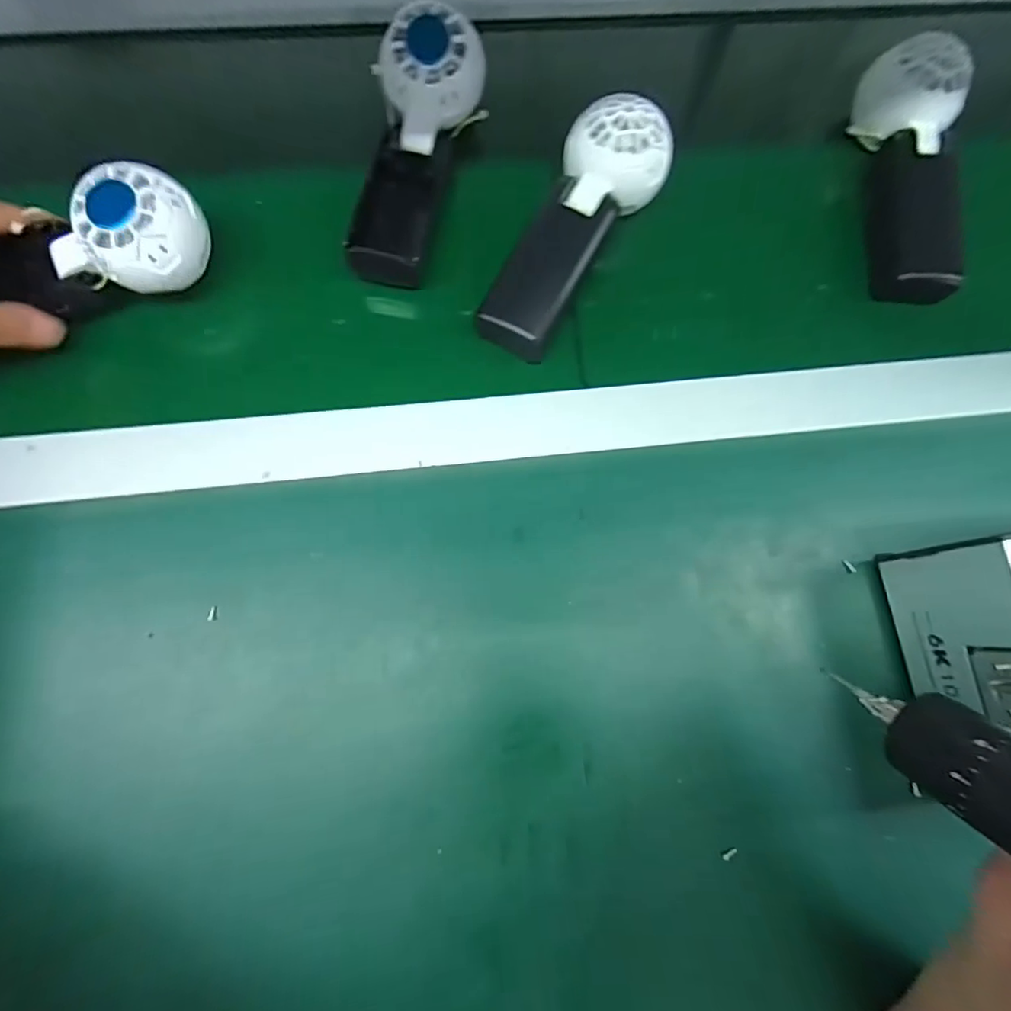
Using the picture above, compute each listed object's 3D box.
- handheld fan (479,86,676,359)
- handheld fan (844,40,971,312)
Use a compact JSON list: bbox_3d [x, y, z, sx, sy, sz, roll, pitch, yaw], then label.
[{"bbox_3d":[0.040,-0.165,0.322,0.071,0.045,0.166,33,77,6],"label":"handheld fan"},{"bbox_3d":[0.271,-0.218,0.359,0.044,0.048,0.164,-5,93,-3],"label":"handheld fan"}]

